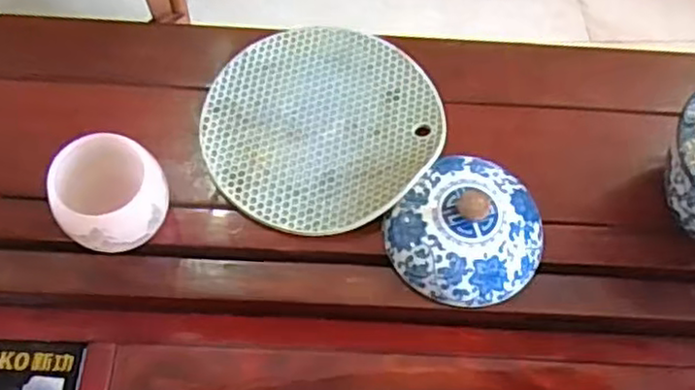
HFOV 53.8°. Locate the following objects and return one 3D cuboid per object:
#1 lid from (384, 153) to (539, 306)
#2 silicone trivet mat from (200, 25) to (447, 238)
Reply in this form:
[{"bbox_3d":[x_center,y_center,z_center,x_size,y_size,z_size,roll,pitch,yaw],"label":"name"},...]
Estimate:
[{"bbox_3d":[0.076,0.020,0.417,0.085,0.034,0.091,1,63,-3],"label":"lid"},{"bbox_3d":[-0.016,-0.050,0.462,0.155,0.014,0.159,-4,62,-4],"label":"silicone trivet mat"}]

